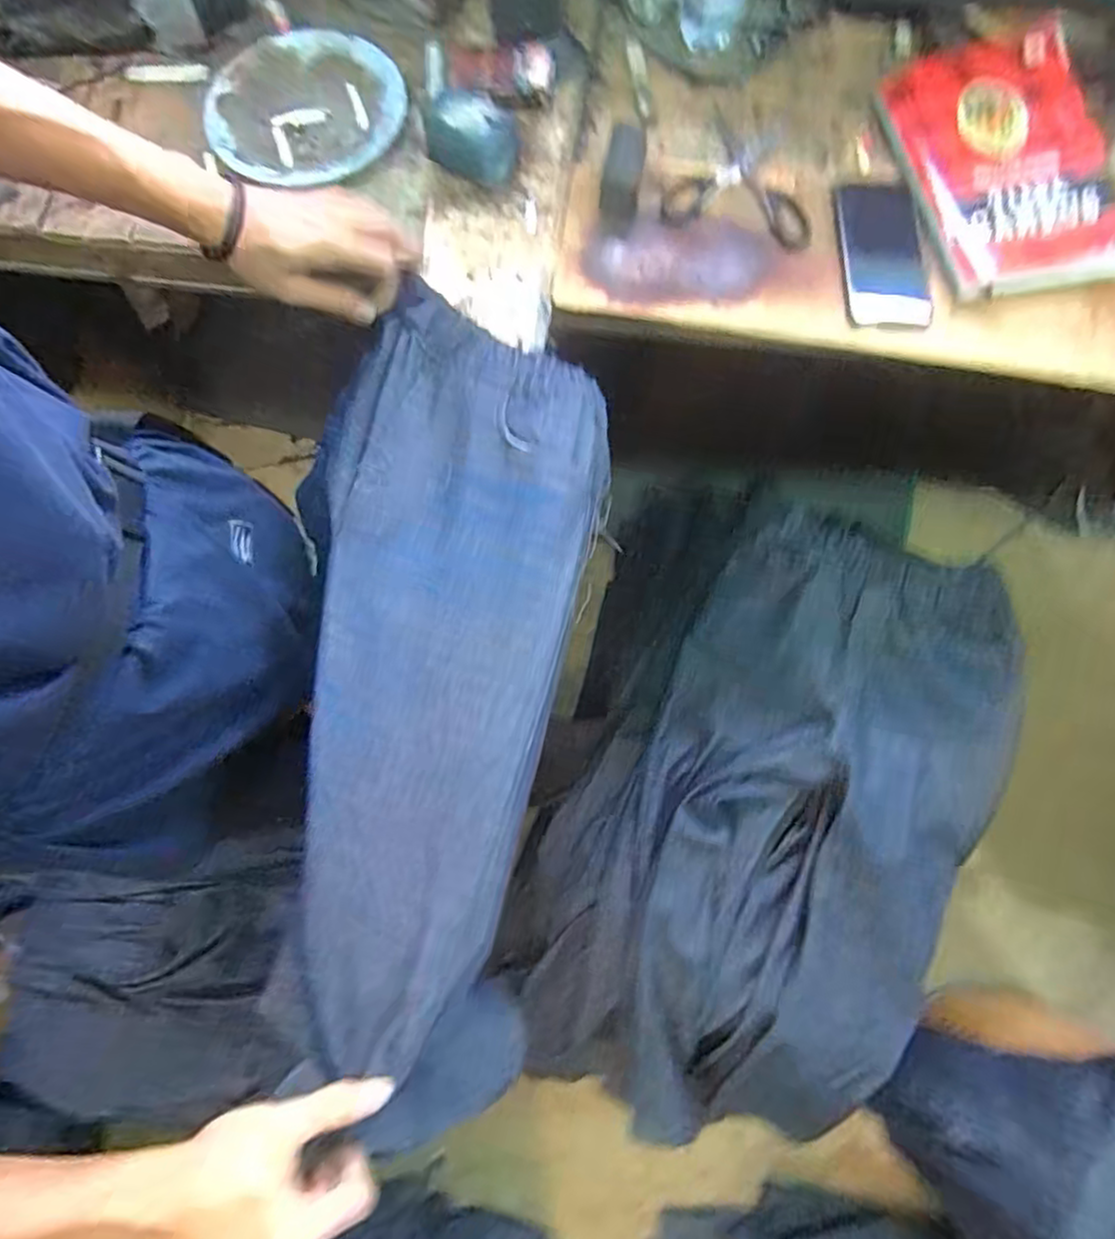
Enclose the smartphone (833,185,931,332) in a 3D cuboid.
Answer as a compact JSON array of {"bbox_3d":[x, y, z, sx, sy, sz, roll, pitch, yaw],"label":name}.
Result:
[{"bbox_3d":[0.316,-0.354,0.620,0.074,0.016,0.167,-2,75,7],"label":"smartphone"}]

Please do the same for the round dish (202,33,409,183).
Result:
[{"bbox_3d":[-0.256,-0.521,0.652,0.187,0.027,0.159,7,78,2],"label":"round dish"}]

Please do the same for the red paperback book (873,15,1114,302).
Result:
[{"bbox_3d":[0.439,-0.448,0.624,0.178,0.034,0.261,-12,78,-2],"label":"red paperback book"}]

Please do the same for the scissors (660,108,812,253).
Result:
[{"bbox_3d":[0.190,-0.436,0.639,0.148,0.014,0.127,18,78,4],"label":"scissors"}]

